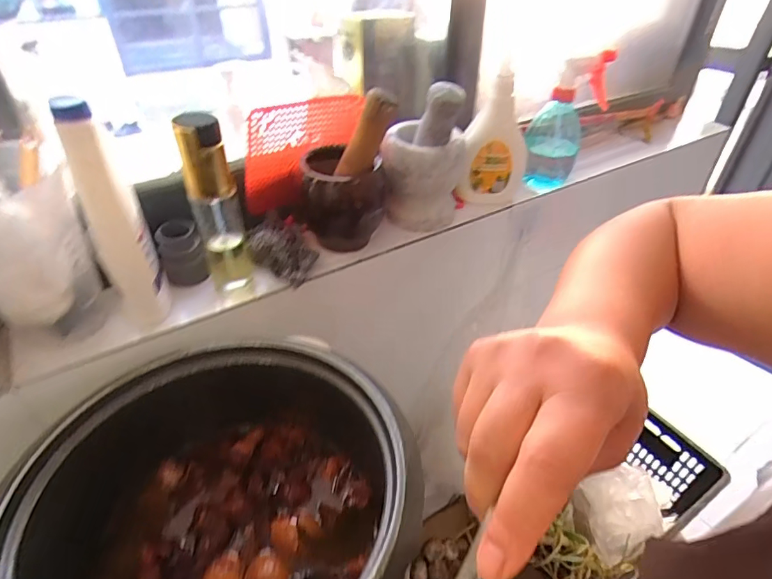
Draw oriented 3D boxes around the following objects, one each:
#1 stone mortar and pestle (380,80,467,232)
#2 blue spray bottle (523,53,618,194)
[{"bbox_3d":[0.047,-0.157,0.560,0.092,0.173,0.091,6,38,6],"label":"stone mortar and pestle"},{"bbox_3d":[0.264,-0.248,0.680,0.093,0.190,0.068,12,40,14],"label":"blue spray bottle"}]

